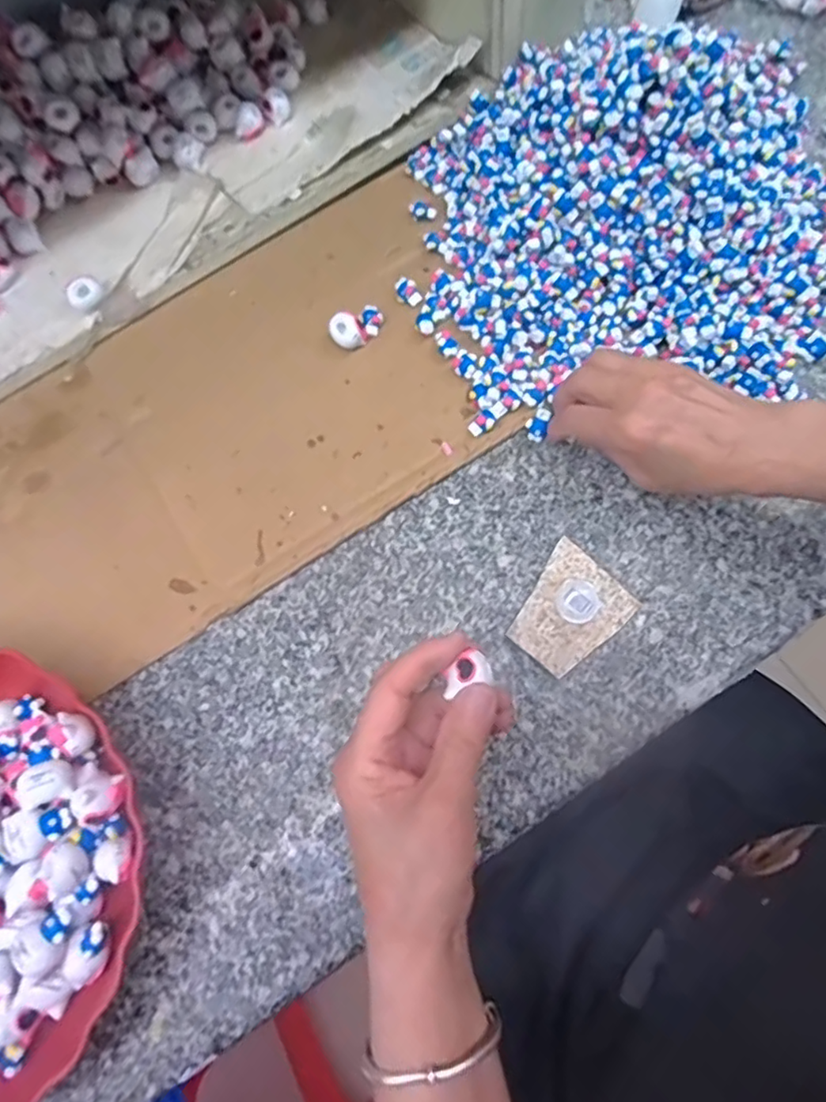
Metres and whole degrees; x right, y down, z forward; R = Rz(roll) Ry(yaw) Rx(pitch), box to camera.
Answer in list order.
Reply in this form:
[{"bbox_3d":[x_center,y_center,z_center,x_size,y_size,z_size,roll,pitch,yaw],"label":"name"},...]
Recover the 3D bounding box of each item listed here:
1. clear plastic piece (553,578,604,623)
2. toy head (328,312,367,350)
[{"bbox_3d":[0.101,0.030,0.376,0.025,0.004,0.027,41,78,13],"label":"clear plastic piece"},{"bbox_3d":[-0.047,-0.156,0.443,0.021,0.024,0.023,-34,74,-8],"label":"toy head"}]

